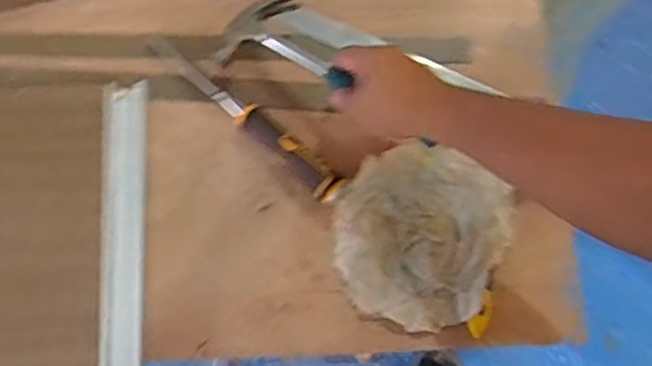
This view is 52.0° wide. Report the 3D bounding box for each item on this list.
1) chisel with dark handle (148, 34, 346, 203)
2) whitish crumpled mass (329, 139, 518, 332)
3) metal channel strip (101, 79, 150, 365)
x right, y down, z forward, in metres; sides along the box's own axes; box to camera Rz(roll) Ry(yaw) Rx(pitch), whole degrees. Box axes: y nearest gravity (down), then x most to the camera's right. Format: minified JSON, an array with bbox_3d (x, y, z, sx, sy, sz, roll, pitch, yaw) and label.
[{"bbox_3d":[-0.082,-0.073,0.681,0.253,0.027,0.029,42,80,11],"label":"chisel with dark handle"},{"bbox_3d":[0.087,0.049,0.647,0.160,0.023,0.164,0,76,1],"label":"whitish crumpled mass"},{"bbox_3d":[-0.200,0.052,0.656,0.042,0.007,0.316,-3,76,0],"label":"metal channel strip"}]

